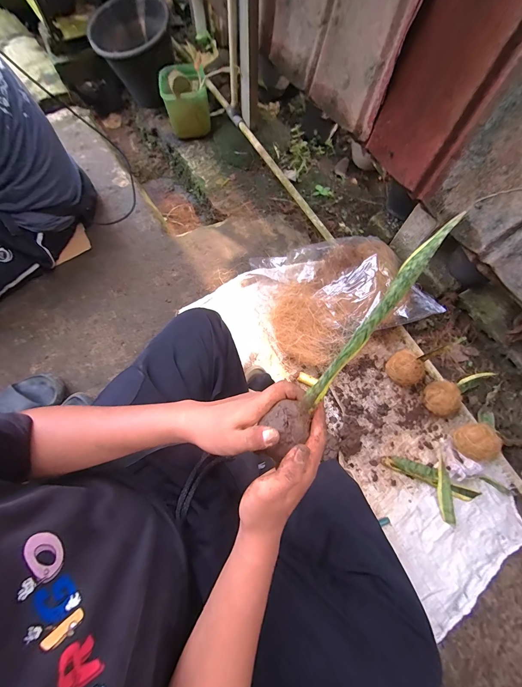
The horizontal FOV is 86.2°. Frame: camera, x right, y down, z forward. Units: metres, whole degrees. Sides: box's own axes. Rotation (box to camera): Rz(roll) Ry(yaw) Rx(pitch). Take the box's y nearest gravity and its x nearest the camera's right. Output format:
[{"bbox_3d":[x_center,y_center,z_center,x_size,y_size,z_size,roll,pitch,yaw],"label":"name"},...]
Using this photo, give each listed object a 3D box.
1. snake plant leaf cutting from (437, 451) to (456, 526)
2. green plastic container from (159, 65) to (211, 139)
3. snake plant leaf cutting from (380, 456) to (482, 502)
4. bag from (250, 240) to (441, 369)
[{"bbox_3d":[0.428,0.339,0.656,0.029,0.032,0.146,6,70,2],"label":"snake plant leaf cutting"},{"bbox_3d":[-0.275,-0.878,1.026,0.157,0.178,0.160,-12,71,-5],"label":"green plastic container"},{"bbox_3d":[0.401,0.315,0.666,0.228,0.028,0.041,22,72,7],"label":"snake plant leaf cutting"},{"bbox_3d":[0.227,-0.137,0.773,0.448,0.115,0.326,-18,71,-7],"label":"bag"}]

